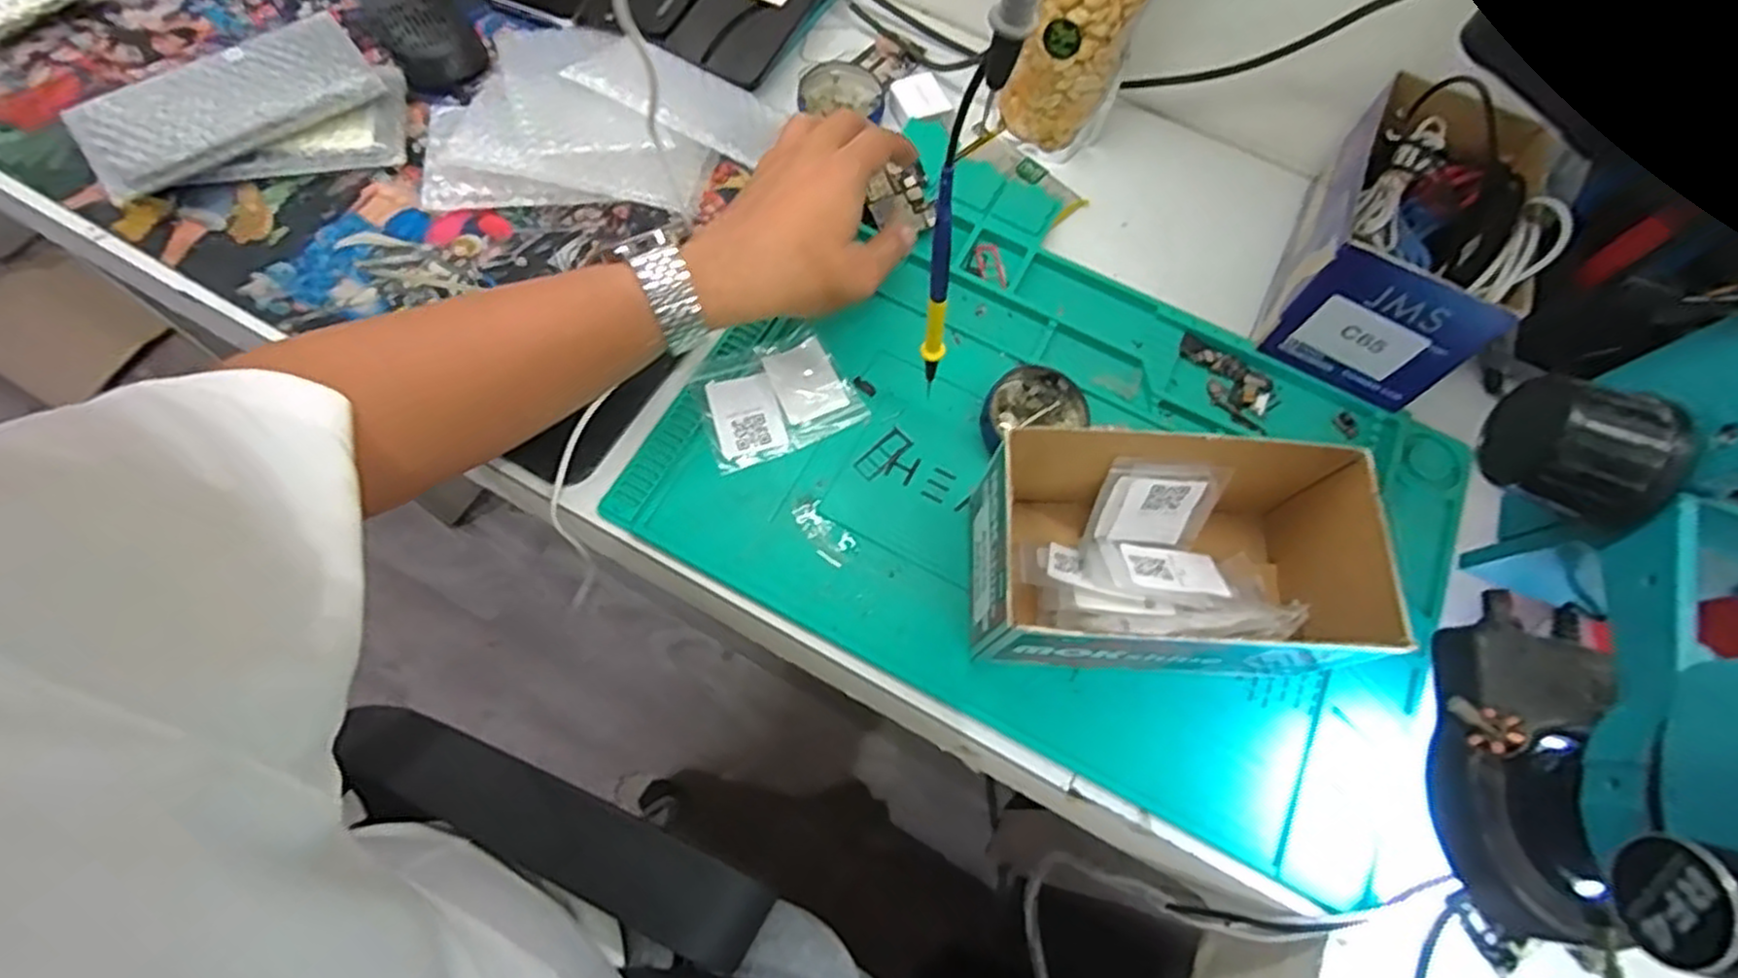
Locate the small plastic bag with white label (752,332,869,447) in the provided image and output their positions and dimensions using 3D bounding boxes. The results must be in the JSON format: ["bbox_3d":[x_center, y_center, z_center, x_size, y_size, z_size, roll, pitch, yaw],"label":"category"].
[{"bbox_3d":[-0.035,-0.064,0.462,0.047,0.004,0.067,-22,71,-12],"label":"small plastic bag with white label"}]

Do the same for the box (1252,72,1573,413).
[{"bbox_3d":[0.334,-0.155,0.469,0.101,0.102,0.181,29,68,8],"label":"box"}]

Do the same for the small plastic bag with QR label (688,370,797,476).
[{"bbox_3d":[-0.075,-0.042,0.448,0.047,0.006,0.059,-20,70,-12],"label":"small plastic bag with QR label"}]

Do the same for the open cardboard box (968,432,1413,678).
[{"bbox_3d":[0.149,0.036,0.388,0.182,0.089,0.101,2,67,-3],"label":"open cardboard box"}]

